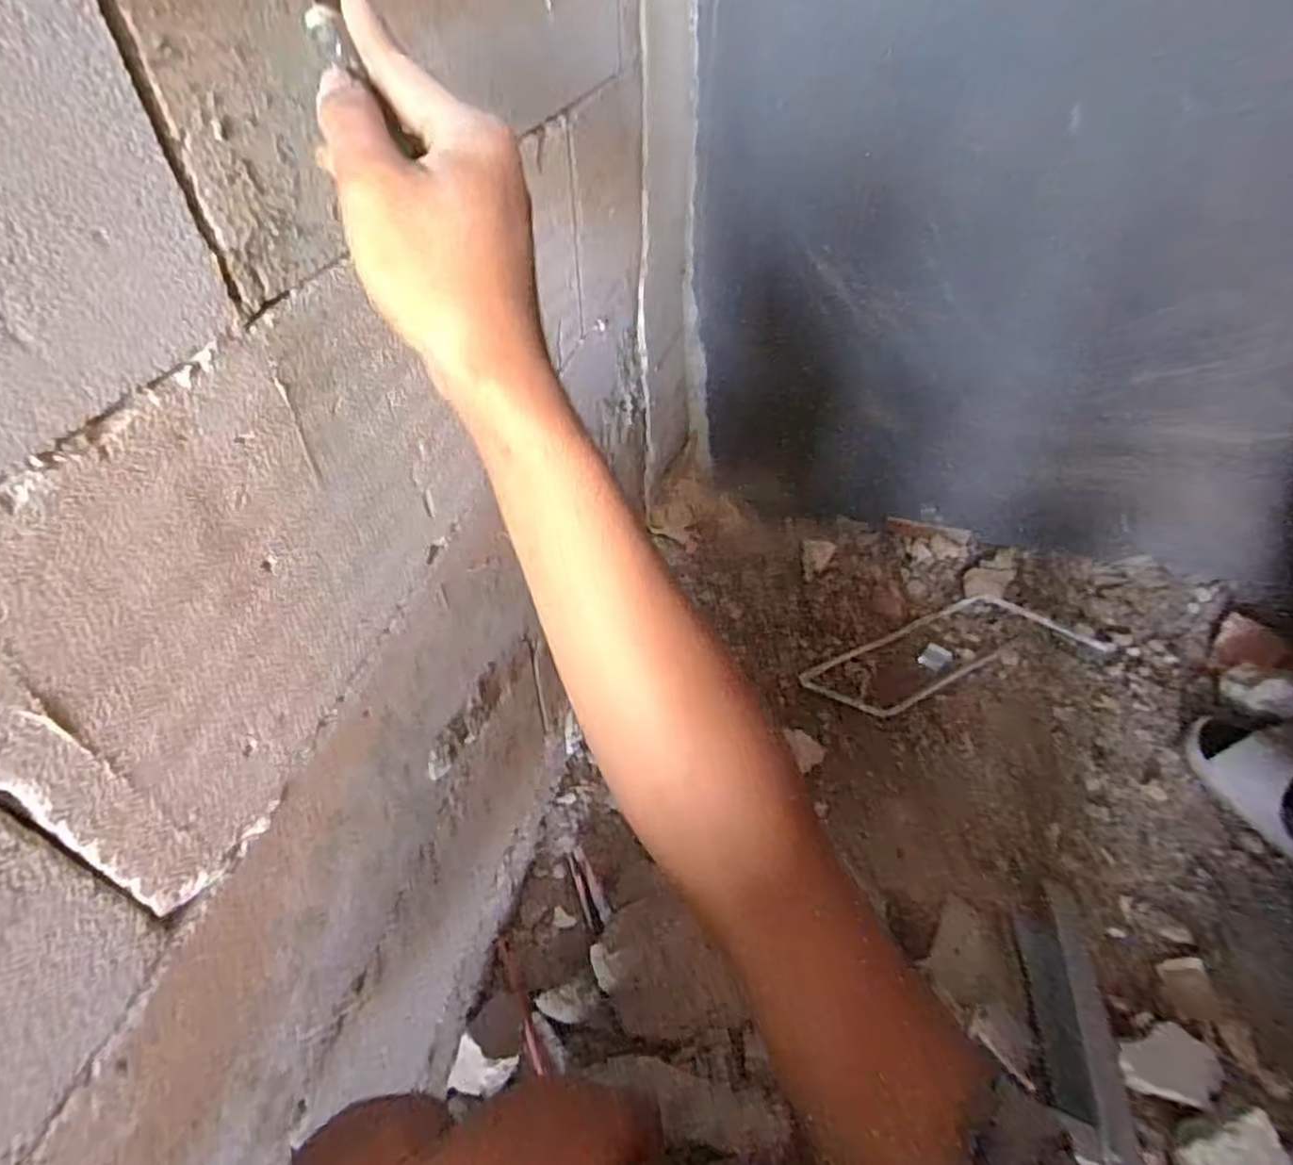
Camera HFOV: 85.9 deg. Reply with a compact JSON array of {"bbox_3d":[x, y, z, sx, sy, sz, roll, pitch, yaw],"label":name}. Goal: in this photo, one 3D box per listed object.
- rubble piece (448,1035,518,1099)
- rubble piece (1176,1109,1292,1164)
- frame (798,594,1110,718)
[{"bbox_3d":[-0.162,0.480,0.684,0.056,0.029,0.040,12,46,13],"label":"rubble piece"},{"bbox_3d":[0.571,0.557,0.663,0.095,0.027,0.058,-15,46,-13],"label":"rubble piece"},{"bbox_3d":[0.501,0.113,1.161,0.515,0.048,0.170,-12,46,-11],"label":"frame"}]

